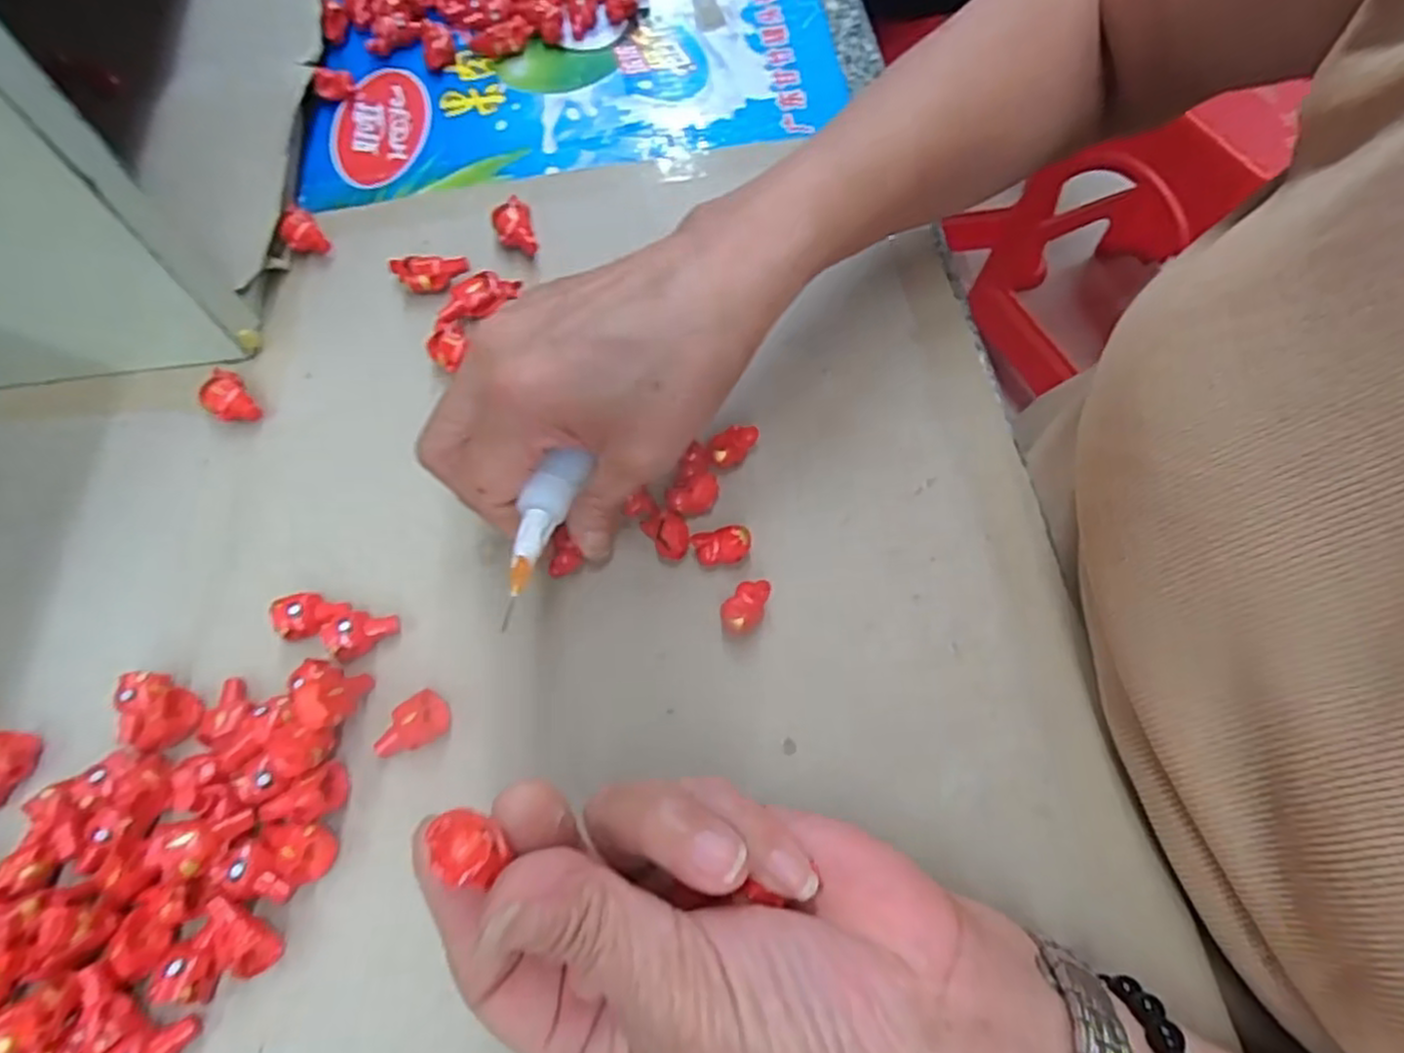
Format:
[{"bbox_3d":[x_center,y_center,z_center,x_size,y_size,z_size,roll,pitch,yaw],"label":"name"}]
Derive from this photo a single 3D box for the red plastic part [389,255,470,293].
[{"bbox_3d":[-0.127,-0.117,0.343,0.035,0.015,0.014,0,64,3],"label":"red plastic part"}]

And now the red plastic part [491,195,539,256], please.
[{"bbox_3d":[-0.089,-0.141,0.352,0.018,0.014,0.030,-17,64,-5],"label":"red plastic part"}]

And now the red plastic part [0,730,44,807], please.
[{"bbox_3d":[-0.245,0.084,0.260,0.013,0.010,0.026,-11,64,-2],"label":"red plastic part"}]

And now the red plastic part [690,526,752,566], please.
[{"bbox_3d":[0.007,0.008,0.272,0.021,0.012,0.011,-3,64,2],"label":"red plastic part"}]

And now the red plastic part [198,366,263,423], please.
[{"bbox_3d":[-0.207,-0.055,0.322,0.019,0.011,0.028,-35,67,-13],"label":"red plastic part"}]

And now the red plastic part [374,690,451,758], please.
[{"bbox_3d":[-0.099,0.069,0.251,0.026,0.011,0.015,-37,68,-14],"label":"red plastic part"}]

